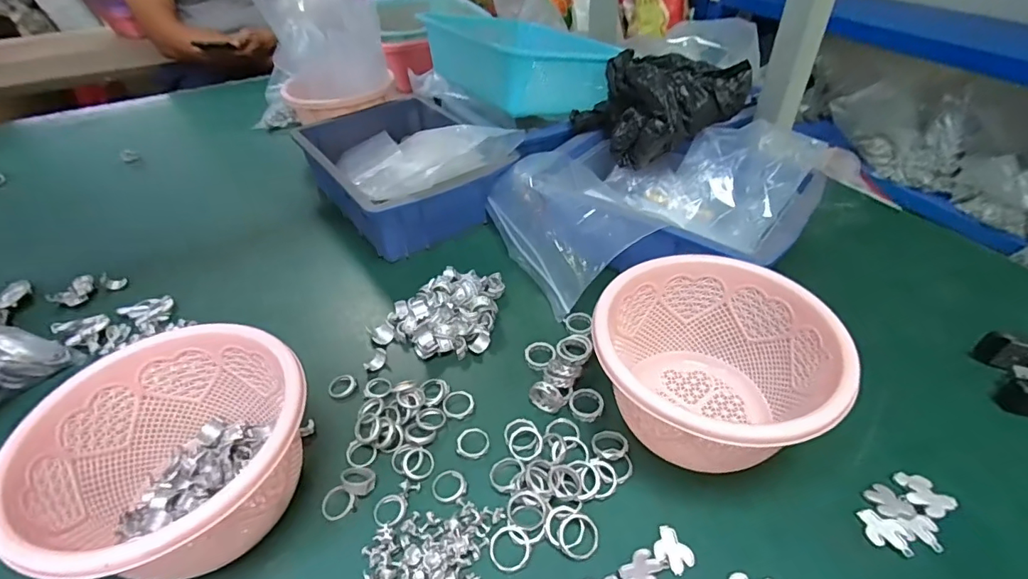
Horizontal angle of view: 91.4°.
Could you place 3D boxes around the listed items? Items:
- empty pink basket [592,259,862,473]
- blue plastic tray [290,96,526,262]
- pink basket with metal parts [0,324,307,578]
[{"bbox_3d":[0.126,0.055,0.335,0.141,0.089,0.139,-1,42,1],"label":"empty pink basket"},{"bbox_3d":[-0.131,-0.155,0.592,0.181,0.070,0.246,-27,47,-25],"label":"blue plastic tray"},{"bbox_3d":[-0.201,0.101,0.307,0.137,0.086,0.143,24,48,27],"label":"pink basket with metal parts"}]

